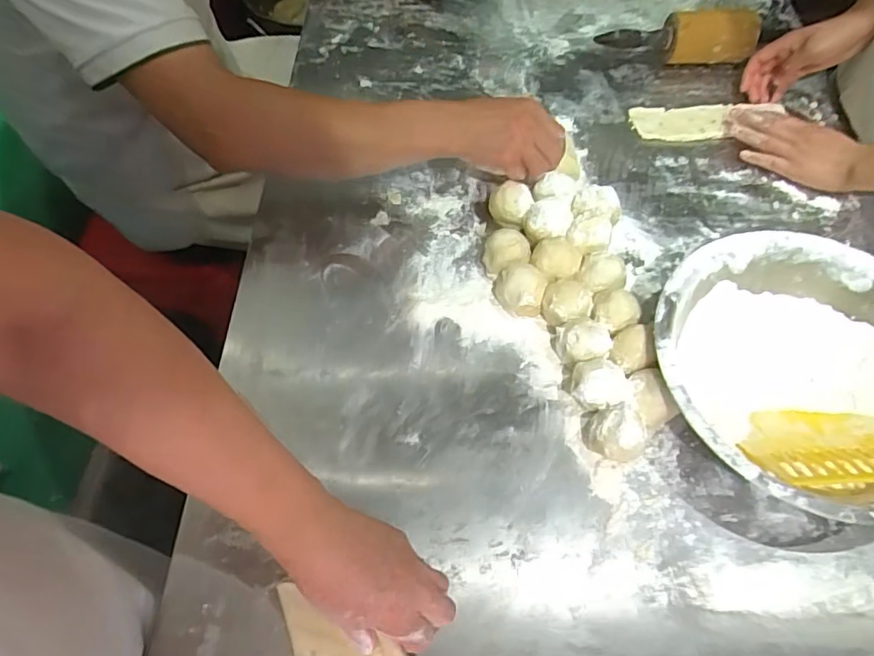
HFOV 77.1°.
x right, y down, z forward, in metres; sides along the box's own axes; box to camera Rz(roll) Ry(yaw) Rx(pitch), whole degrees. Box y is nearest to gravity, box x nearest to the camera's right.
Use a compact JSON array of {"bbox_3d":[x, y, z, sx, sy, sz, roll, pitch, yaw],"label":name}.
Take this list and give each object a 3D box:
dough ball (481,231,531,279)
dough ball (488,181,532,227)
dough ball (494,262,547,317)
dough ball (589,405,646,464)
[{"bbox_3d":[0.077,-0.080,0.612,0.052,0.054,0.050,11,61,6],"label":"dough ball"},{"bbox_3d":[0.086,-0.142,0.657,0.048,0.054,0.047,0,60,0],"label":"dough ball"},{"bbox_3d":[0.089,-0.040,0.593,0.053,0.047,0.050,11,61,6],"label":"dough ball"},{"bbox_3d":[0.166,0.102,0.509,0.045,0.055,0.047,0,60,0],"label":"dough ball"}]

